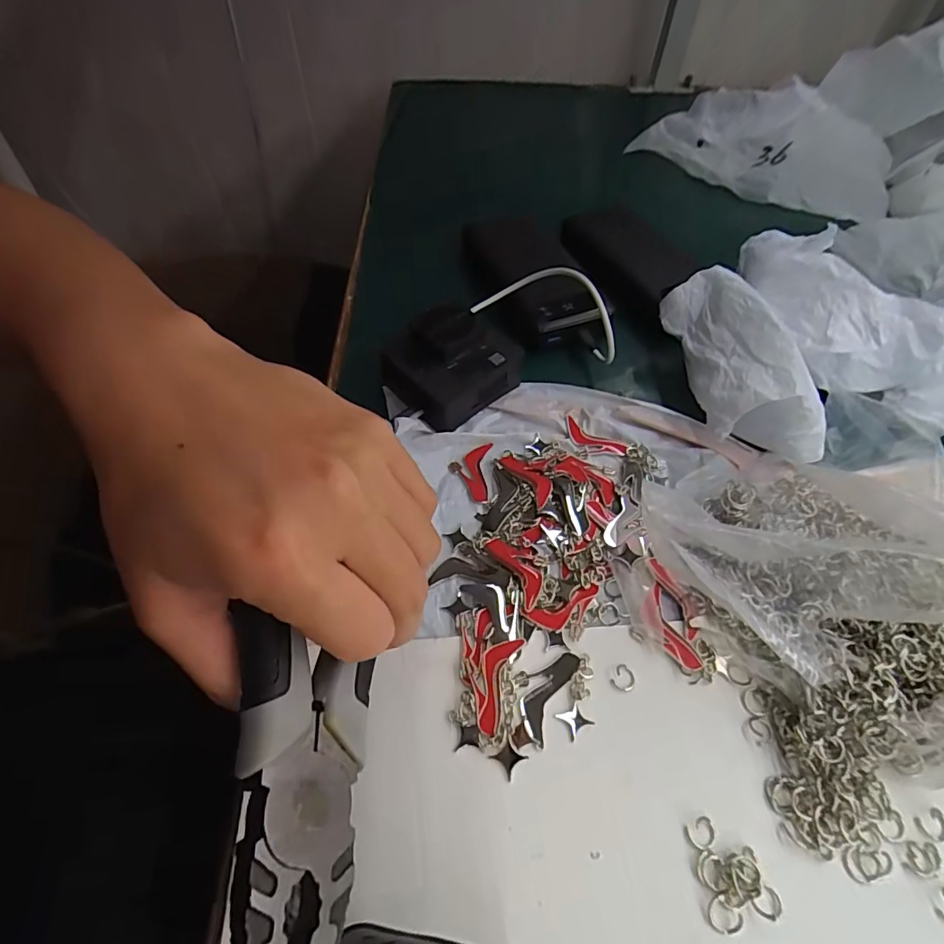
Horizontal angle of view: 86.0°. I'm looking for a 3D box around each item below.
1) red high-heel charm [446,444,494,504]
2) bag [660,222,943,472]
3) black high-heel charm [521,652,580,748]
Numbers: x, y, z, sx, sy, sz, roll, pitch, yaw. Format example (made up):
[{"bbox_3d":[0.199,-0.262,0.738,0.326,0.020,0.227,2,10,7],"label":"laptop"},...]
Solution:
[{"bbox_3d":[-0.002,0.000,0.330,0.026,0.004,0.045,5,55,2],"label":"red high-heel charm"},{"bbox_3d":[0.233,-0.090,0.351,0.184,0.065,0.182,-2,55,-2],"label":"bag"},{"bbox_3d":[0.036,0.108,0.250,0.019,0.004,0.046,26,59,16],"label":"black high-heel charm"}]

